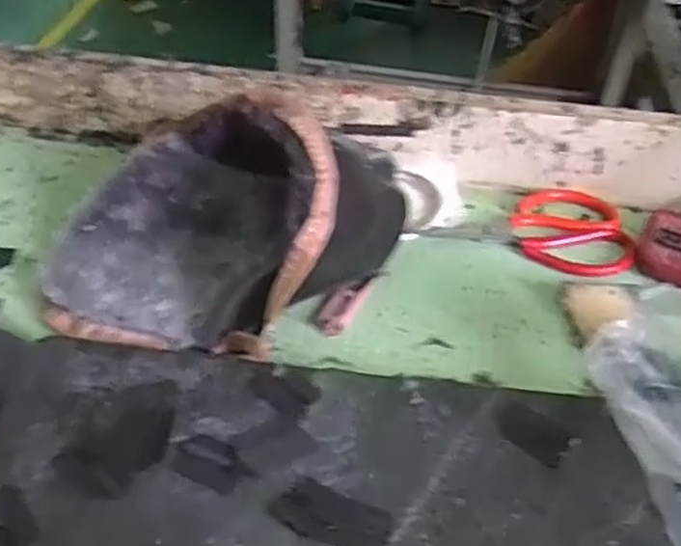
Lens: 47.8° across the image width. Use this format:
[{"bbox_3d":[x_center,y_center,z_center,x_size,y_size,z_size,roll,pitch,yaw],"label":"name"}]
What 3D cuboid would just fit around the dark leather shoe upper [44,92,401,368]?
[{"bbox_3d":[-0.074,-0.030,0.512,0.236,0.131,0.154,3,41,-2],"label":"dark leather shoe upper"}]

